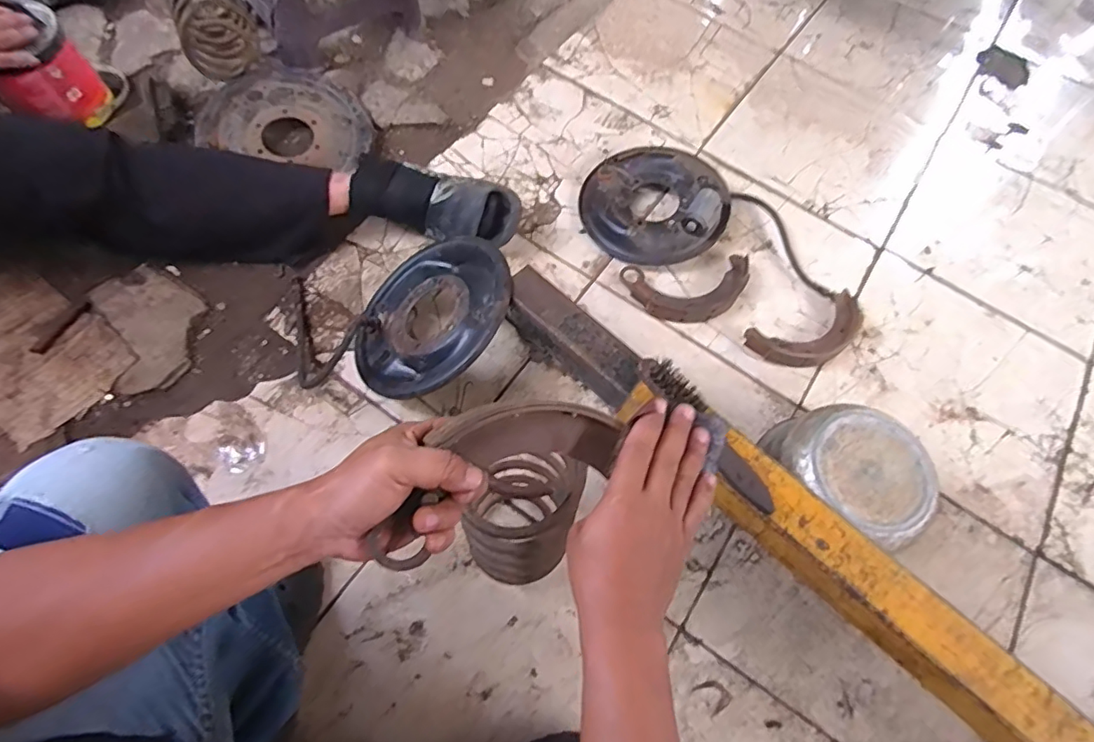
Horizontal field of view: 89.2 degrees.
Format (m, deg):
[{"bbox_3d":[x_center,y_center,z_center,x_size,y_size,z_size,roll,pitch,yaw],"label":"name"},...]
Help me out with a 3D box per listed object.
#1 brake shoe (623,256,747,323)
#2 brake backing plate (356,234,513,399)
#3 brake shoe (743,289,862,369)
[{"bbox_3d":[0.252,-0.143,0.984,0.227,0.031,0.121,-5,65,-6],"label":"brake shoe"},{"bbox_3d":[-0.172,-0.083,0.832,0.271,0.033,0.265,-15,56,23],"label":"brake backing plate"},{"bbox_3d":[0.452,-0.061,0.949,0.213,0.033,0.096,-20,68,-12],"label":"brake shoe"}]

